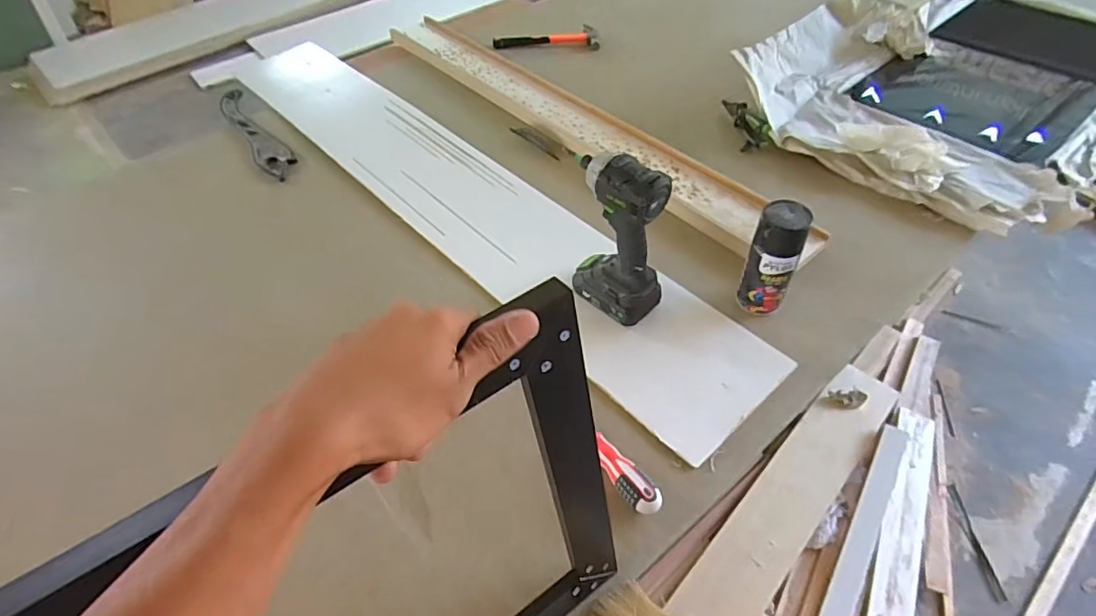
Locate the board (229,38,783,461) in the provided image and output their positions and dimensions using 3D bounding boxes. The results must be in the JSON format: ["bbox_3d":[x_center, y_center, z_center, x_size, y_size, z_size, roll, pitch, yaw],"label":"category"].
[{"bbox_3d":[-0.172,-0.228,1.029,0.230,0.023,1.309,-37,59,-23],"label":"board"}]

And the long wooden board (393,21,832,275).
[{"bbox_3d":[0.031,-0.382,1.127,0.118,0.030,1.109,-35,56,-25],"label":"long wooden board"}]

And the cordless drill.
[{"bbox_3d":[0.087,-0.094,0.736,0.127,0.211,0.072,24,54,21],"label":"cordless drill"}]

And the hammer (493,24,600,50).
[{"bbox_3d":[-0.004,-0.673,1.408,0.262,0.027,0.082,1,49,4],"label":"hammer"}]

